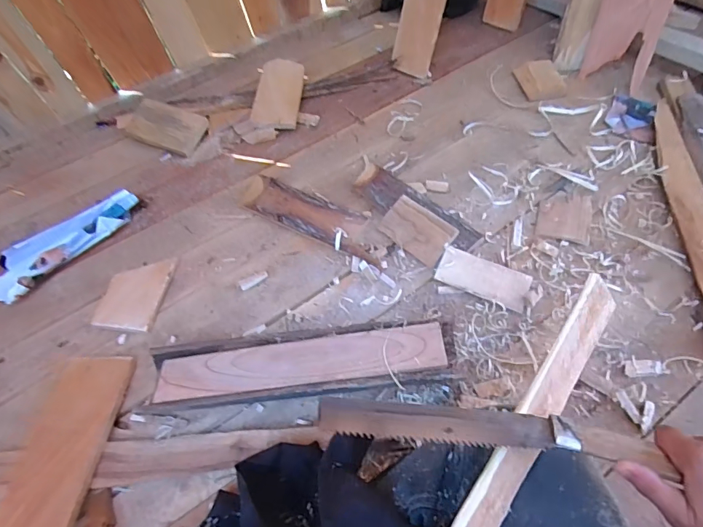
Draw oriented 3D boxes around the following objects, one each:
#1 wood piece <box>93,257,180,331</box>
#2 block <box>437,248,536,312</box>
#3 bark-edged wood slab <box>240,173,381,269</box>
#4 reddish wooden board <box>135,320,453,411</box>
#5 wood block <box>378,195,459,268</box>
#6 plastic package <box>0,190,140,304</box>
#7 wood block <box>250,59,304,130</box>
[{"bbox_3d":[-0.349,0.047,0.702,0.090,0.008,0.133,8,53,-3],"label":"wood piece"},{"bbox_3d":[0.202,0.022,0.665,0.134,0.008,0.058,22,75,13],"label":"block"},{"bbox_3d":[-0.071,-0.085,0.771,0.296,0.022,0.080,24,61,21],"label":"bark-edged wood slab"},{"bbox_3d":[-0.063,0.141,0.593,0.403,0.065,0.092,-5,55,2],"label":"reddish wooden board"},{"bbox_3d":[0.107,-0.056,0.718,0.122,0.010,0.073,40,96,30],"label":"wood block"},{"bbox_3d":[-0.499,-0.038,0.761,0.077,0.047,0.261,33,64,25],"label":"plastic package"},{"bbox_3d":[-0.158,-0.376,0.950,0.095,0.015,0.206,5,61,-4],"label":"wood block"}]

